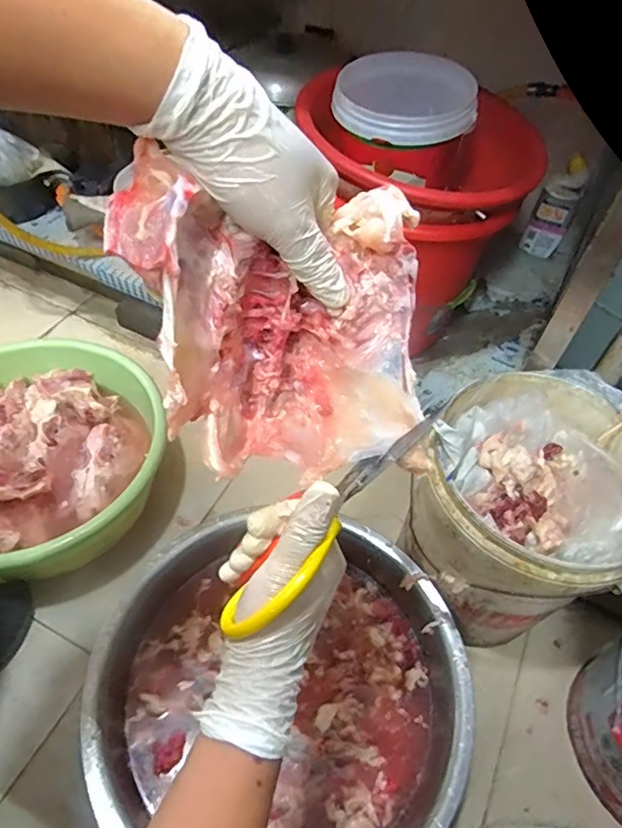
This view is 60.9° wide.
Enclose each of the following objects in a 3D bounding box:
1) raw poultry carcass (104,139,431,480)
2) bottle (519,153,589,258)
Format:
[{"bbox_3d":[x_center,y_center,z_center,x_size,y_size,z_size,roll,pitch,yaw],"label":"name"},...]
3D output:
[{"bbox_3d":[-0.015,-0.047,0.310,0.165,0.186,0.095,-3,13,-1],"label":"raw poultry carcass"},{"bbox_3d":[0.584,-0.485,1.259,0.085,0.199,0.081,29,54,16],"label":"bottle"}]

